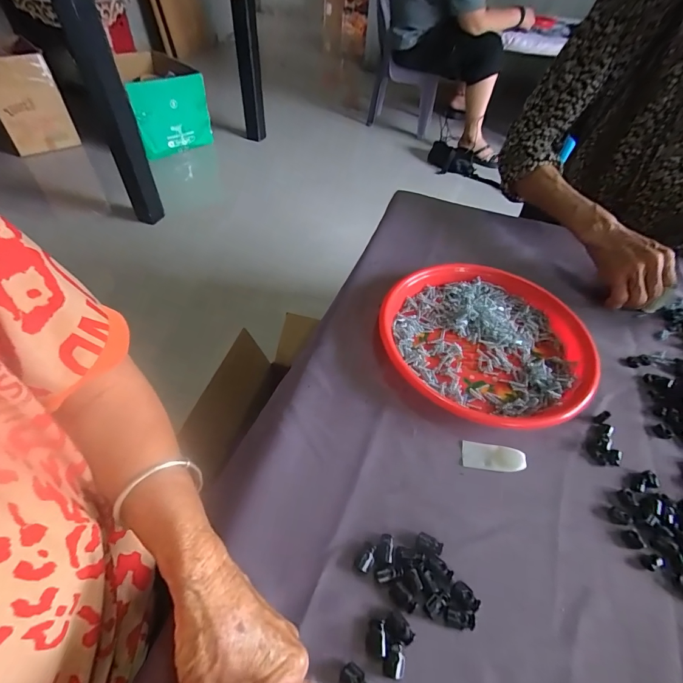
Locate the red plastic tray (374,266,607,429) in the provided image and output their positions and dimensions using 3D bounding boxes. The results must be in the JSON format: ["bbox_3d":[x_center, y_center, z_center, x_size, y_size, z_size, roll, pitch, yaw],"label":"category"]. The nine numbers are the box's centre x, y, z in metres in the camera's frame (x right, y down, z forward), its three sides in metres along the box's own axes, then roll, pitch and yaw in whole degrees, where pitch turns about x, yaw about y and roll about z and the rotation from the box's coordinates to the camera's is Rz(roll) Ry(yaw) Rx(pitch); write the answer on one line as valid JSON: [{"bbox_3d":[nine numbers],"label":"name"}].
[{"bbox_3d":[0.167,-0.006,0.433,0.230,0.031,0.231,-25,55,-22],"label":"red plastic tray"}]

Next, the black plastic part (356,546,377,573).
[{"bbox_3d":[0.020,0.171,0.290,0.010,0.004,0.020,27,54,19],"label":"black plastic part"}]

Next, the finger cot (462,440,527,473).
[{"bbox_3d":[0.143,0.108,0.346,0.054,0.008,0.026,10,50,6],"label":"finger cot"}]

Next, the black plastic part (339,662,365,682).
[{"bbox_3d":[0.010,0.225,0.243,0.021,0.004,0.014,29,54,20],"label":"black plastic part"}]

